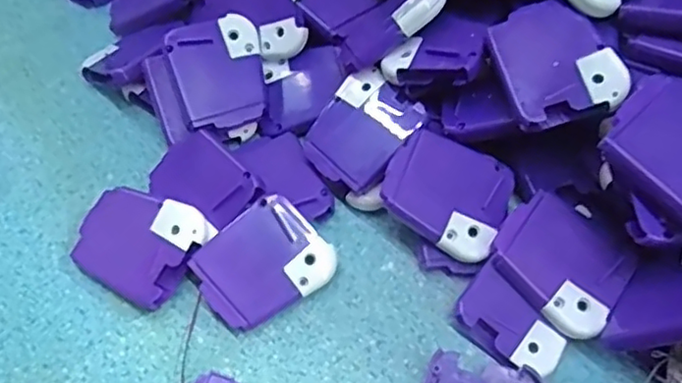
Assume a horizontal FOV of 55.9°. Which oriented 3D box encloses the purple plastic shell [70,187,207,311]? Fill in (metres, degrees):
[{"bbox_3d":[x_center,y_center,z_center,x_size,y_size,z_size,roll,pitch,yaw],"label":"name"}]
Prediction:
[{"bbox_3d":[-0.102,0.027,0.326,0.065,0.017,0.051,20,76,22],"label":"purple plastic shell"}]

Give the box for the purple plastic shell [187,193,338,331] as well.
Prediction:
[{"bbox_3d":[-0.039,0.036,0.317,0.061,0.015,0.050,-36,87,-14],"label":"purple plastic shell"}]

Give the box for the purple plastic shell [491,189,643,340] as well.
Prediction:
[{"bbox_3d":[0.103,0.034,0.305,0.059,0.018,0.052,32,67,18],"label":"purple plastic shell"}]

